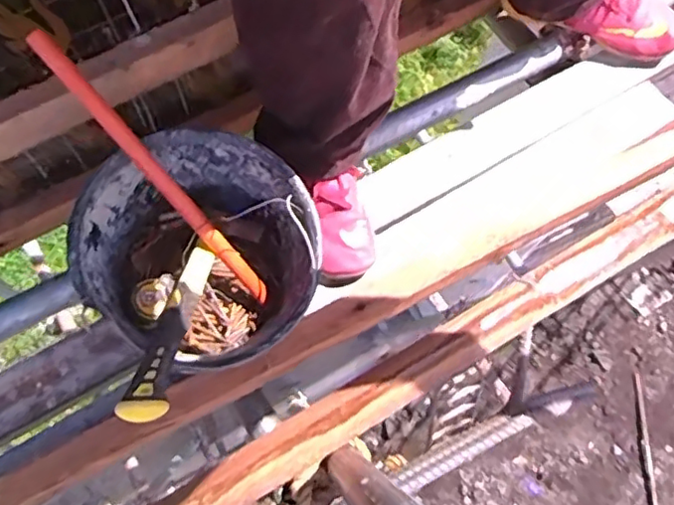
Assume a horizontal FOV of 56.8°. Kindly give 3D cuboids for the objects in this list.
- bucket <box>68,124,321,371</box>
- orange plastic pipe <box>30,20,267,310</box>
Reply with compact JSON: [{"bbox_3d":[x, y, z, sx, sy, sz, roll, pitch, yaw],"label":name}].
[{"bbox_3d":[-0.147,0.007,0.725,0.246,0.177,0.240,0,71,-1],"label":"bucket"},{"bbox_3d":[-0.191,-0.079,0.682,0.021,0.019,0.368,-45,120,-15],"label":"orange plastic pipe"}]

